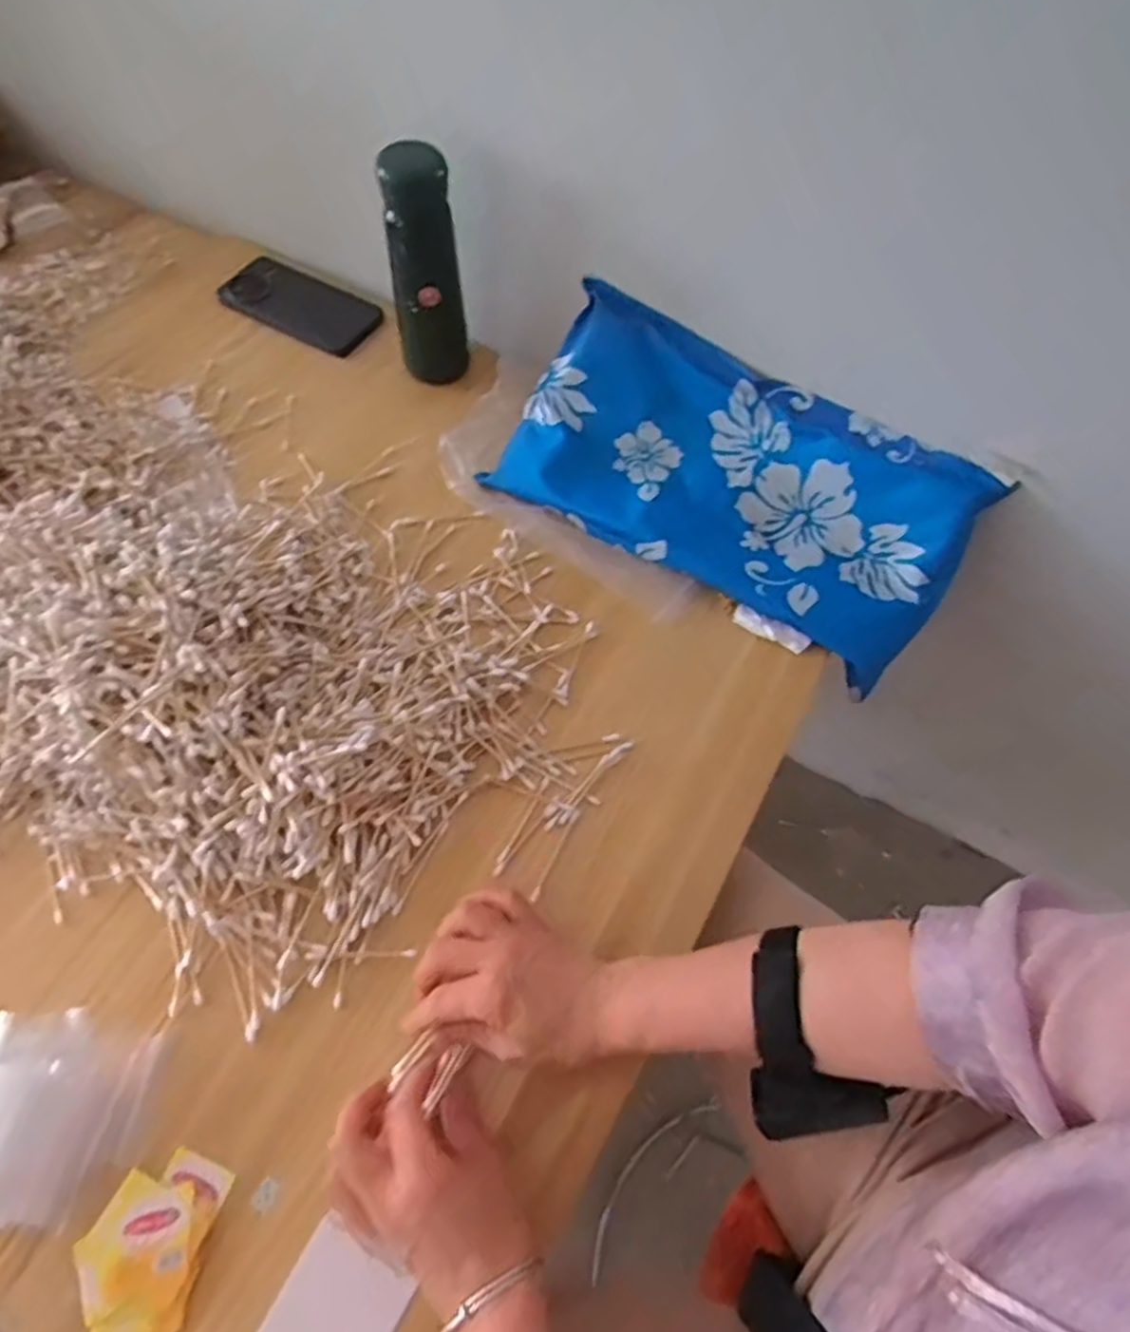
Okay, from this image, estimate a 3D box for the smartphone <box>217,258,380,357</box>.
[{"bbox_3d":[-0.256,-0.348,0.725,0.152,0.015,0.067,28,64,12],"label":"smartphone"}]

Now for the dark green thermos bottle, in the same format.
[{"bbox_3d":[-0.114,-0.323,0.617,0.059,0.178,0.059,-4,62,-5],"label":"dark green thermos bottle"}]

